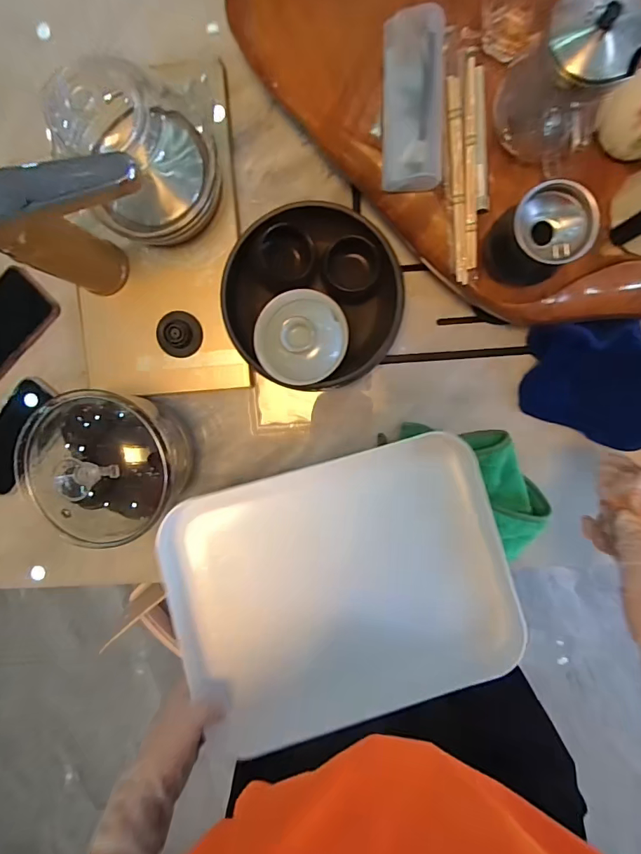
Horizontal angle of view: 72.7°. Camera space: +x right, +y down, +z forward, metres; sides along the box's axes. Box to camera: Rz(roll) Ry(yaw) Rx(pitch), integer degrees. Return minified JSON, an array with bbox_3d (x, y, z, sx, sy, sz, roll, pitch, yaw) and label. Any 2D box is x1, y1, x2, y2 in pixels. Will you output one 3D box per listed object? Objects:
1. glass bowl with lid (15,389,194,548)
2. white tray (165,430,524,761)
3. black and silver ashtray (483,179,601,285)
[{"bbox_3d":[-0.231,0.042,0.482,0.156,0.115,0.153,0,96,3],"label":"glass bowl with lid"},{"bbox_3d":[0.025,0.167,0.451,0.321,0.051,0.254,-15,87,-4],"label":"white tray"},{"bbox_3d":[0.190,-0.166,0.386,0.066,0.078,0.066,0,96,3],"label":"black and silver ashtray"}]

